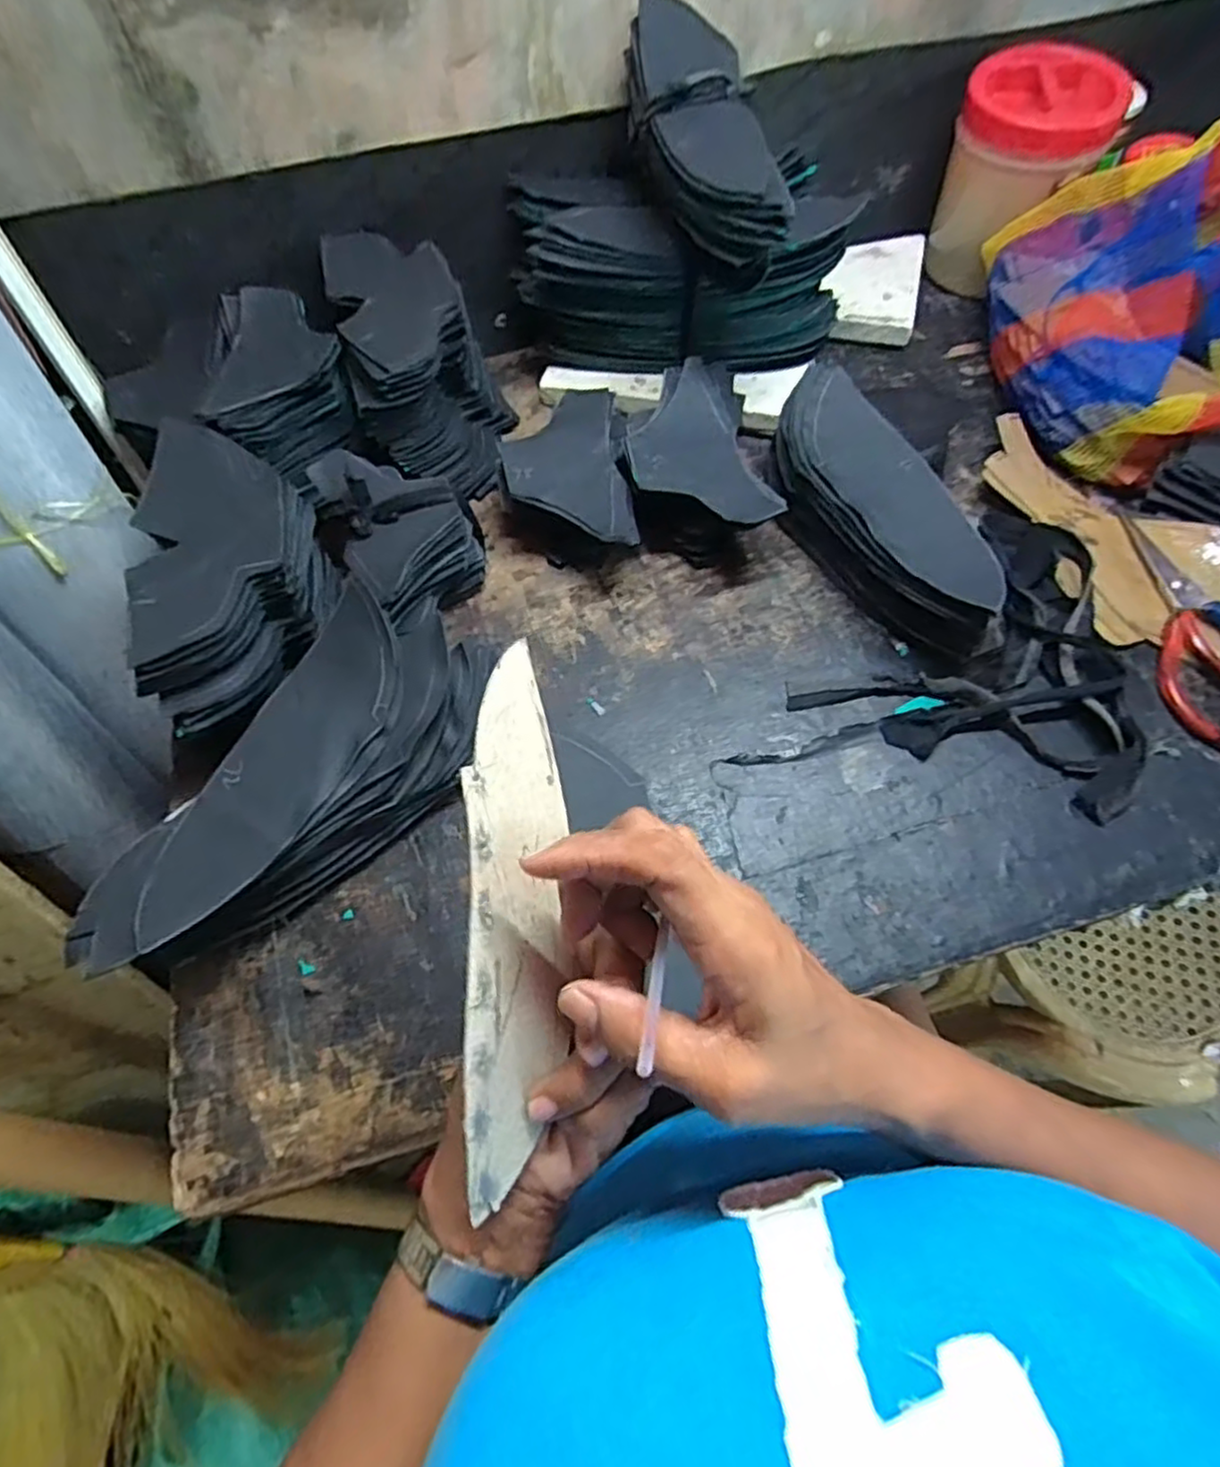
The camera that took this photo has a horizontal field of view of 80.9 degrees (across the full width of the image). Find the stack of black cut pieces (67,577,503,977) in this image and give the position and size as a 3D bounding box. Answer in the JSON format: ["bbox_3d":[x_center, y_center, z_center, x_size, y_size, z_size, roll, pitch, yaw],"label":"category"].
[{"bbox_3d":[-0.171,0.034,0.418,0.098,0.079,0.258,37,70,20],"label":"stack of black cut pieces"}]

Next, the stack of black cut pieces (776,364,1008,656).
[{"bbox_3d":[0.186,-0.148,0.501,0.076,0.076,0.223,-21,63,-8],"label":"stack of black cut pieces"}]

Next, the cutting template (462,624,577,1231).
[{"bbox_3d":[-0.037,0.061,0.269,0.017,0.060,0.194,-11,76,28],"label":"cutting template"}]

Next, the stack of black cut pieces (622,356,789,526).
[{"bbox_3d":[0.065,-0.203,0.538,0.100,0.074,0.170,-3,62,2],"label":"stack of black cut pieces"}]

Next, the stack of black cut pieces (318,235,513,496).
[{"bbox_3d":[-0.151,-0.303,0.582,0.112,0.103,0.210,-17,63,-6],"label":"stack of black cut pieces"}]

